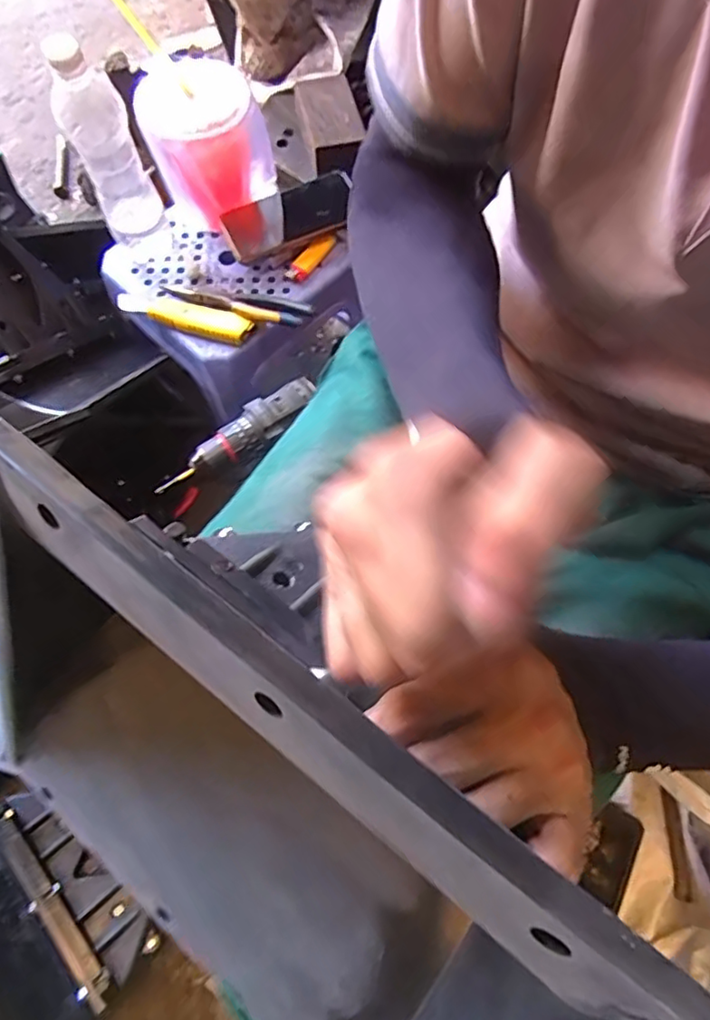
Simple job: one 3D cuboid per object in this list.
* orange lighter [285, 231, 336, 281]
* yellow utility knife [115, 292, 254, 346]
[{"bbox_3d":[-0.049,-0.287,0.664,0.019,0.015,0.071,41,74,16],"label":"orange lighter"},{"bbox_3d":[-0.186,-0.208,0.631,0.153,0.024,0.032,20,69,9],"label":"yellow utility knife"}]

